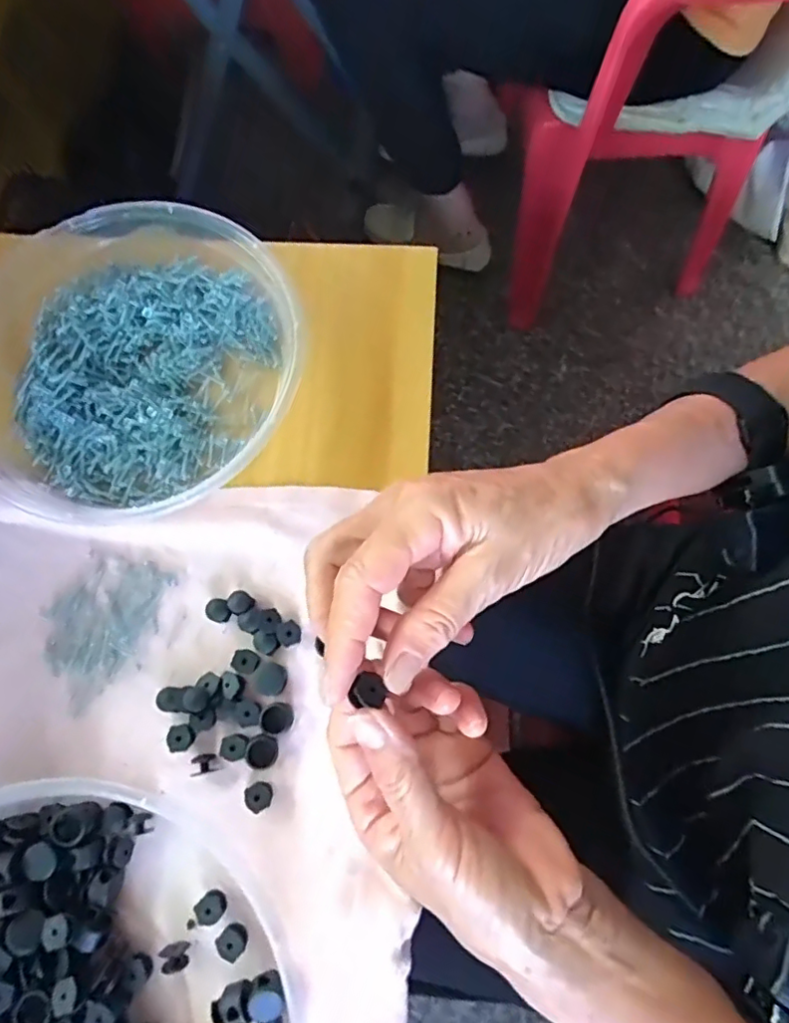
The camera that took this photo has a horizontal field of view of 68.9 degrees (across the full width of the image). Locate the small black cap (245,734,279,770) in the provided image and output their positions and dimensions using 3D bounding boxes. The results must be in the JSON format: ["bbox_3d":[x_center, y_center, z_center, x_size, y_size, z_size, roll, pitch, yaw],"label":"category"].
[{"bbox_3d":[-0.070,0.126,0.302,0.016,0.007,0.017,0,74,-1],"label":"small black cap"}]

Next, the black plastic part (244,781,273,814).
[{"bbox_3d":[-0.070,0.148,0.299,0.013,0.009,0.013,0,74,2],"label":"black plastic part"}]

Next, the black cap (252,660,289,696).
[{"bbox_3d":[-0.068,0.092,0.315,0.017,0.004,0.017,23,76,8],"label":"black cap"}]

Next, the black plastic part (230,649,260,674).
[{"bbox_3d":[-0.082,0.082,0.315,0.014,0.004,0.012,24,76,8],"label":"black plastic part"}]

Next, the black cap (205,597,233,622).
[{"bbox_3d":[-0.099,0.056,0.325,0.015,0.007,0.012,25,75,6],"label":"black cap"}]

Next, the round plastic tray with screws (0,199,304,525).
[{"bbox_3d":[-0.164,-0.093,0.349,0.207,0.039,0.191,0,74,2],"label":"round plastic tray with screws"}]

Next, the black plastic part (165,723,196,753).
[{"bbox_3d":[-0.114,0.120,0.305,0.015,0.006,0.013,-9,74,-1],"label":"black plastic part"}]

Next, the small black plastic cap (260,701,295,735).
[{"bbox_3d":[-0.063,0.110,0.307,0.017,0.004,0.016,0,74,2],"label":"small black plastic cap"}]

